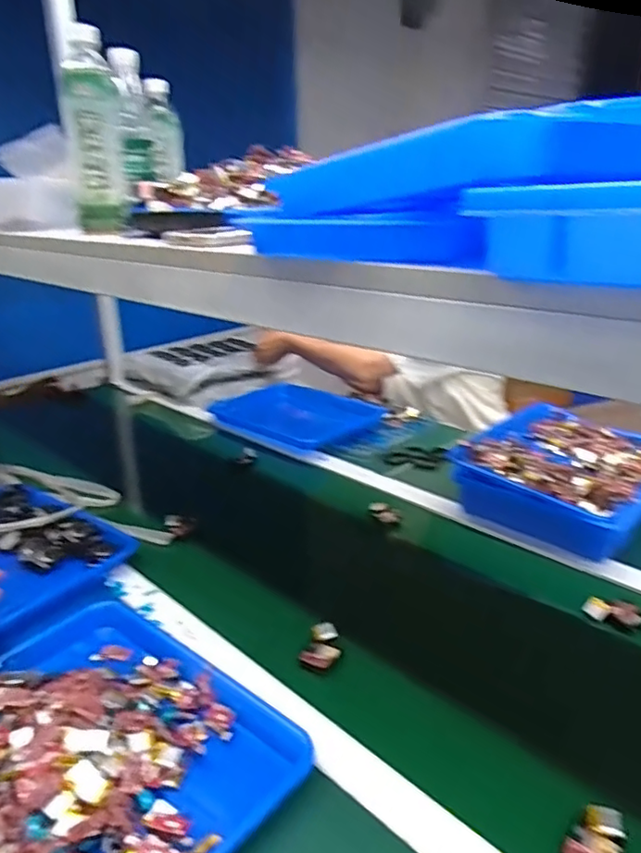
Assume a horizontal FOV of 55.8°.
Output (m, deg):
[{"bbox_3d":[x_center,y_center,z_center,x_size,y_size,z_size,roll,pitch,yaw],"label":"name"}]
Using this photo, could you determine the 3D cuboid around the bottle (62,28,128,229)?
[{"bbox_3d":[-0.269,-0.346,0.717,0.063,0.209,0.053,-7,22,-13],"label":"bottle"}]

